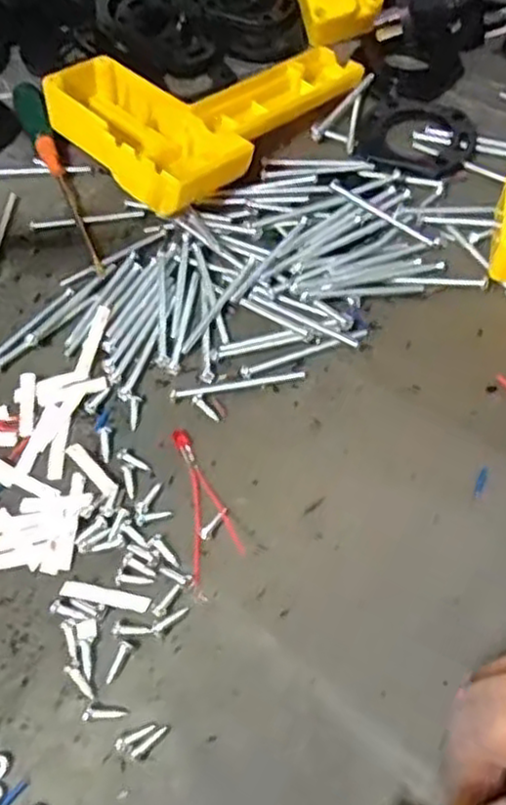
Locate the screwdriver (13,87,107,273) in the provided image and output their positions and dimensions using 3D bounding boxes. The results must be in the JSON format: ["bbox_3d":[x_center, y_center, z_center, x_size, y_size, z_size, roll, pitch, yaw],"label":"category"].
[{"bbox_3d":[-0.102,-0.118,0.364,0.015,0.015,0.142,-20,59,-9],"label":"screwdriver"}]

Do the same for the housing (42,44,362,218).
[{"bbox_3d":[-0.029,-0.160,0.374,0.112,0.032,0.147,33,66,21],"label":"housing"}]

